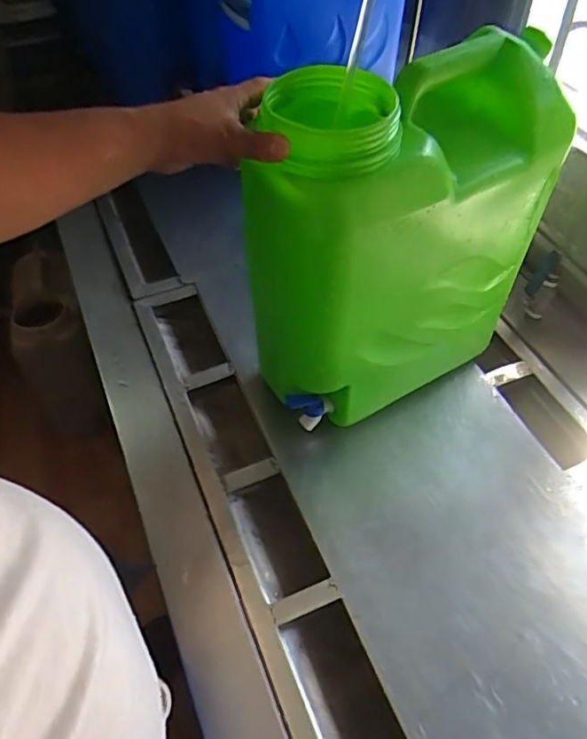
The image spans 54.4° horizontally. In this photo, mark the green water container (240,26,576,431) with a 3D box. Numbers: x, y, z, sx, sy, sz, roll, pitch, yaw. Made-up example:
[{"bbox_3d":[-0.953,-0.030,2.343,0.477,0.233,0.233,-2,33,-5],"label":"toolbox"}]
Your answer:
[{"bbox_3d":[0.107,-0.139,0.637,0.295,0.367,0.163,-22,55,-15],"label":"green water container"}]

